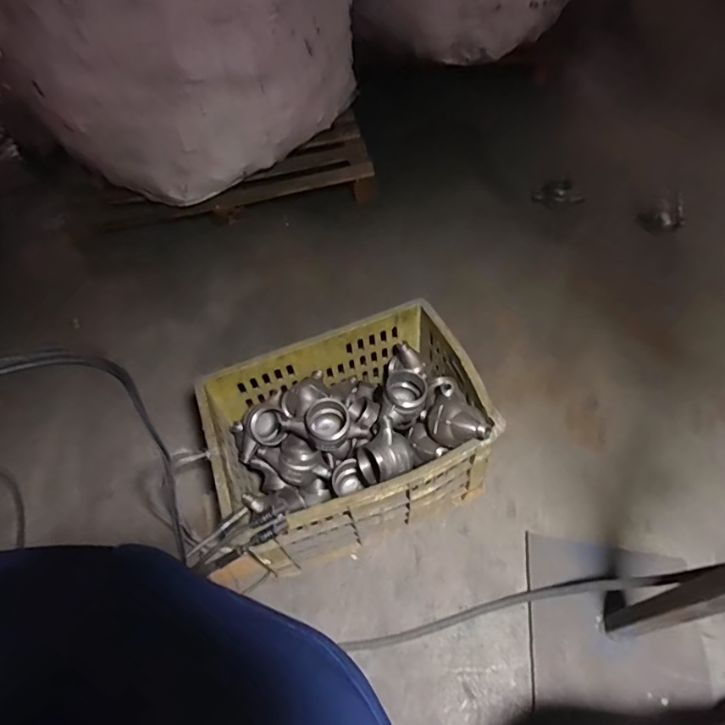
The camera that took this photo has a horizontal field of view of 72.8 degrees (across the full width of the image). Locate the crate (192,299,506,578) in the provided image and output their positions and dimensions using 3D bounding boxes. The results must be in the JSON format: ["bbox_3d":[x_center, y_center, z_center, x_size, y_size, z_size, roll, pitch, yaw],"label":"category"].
[{"bbox_3d":[-0.022,0.161,1.012,0.498,0.302,0.349,-20,55,-8],"label":"crate"}]

